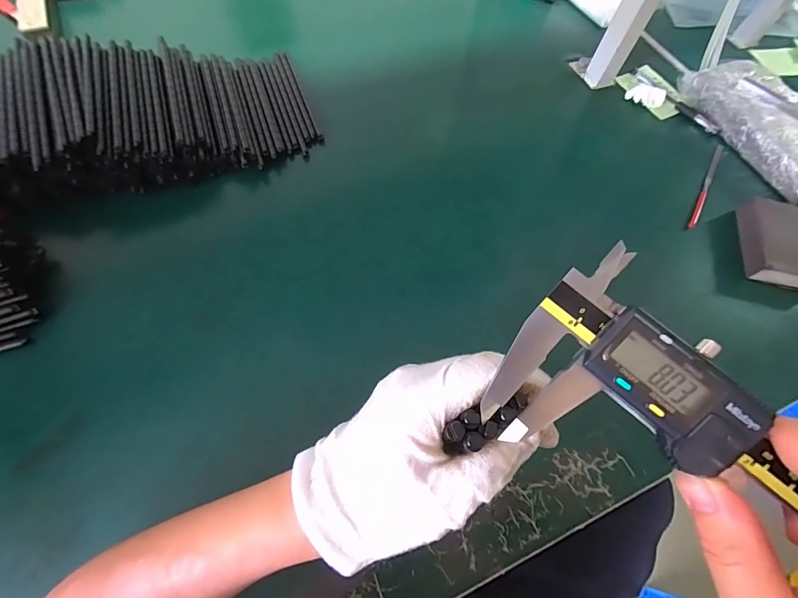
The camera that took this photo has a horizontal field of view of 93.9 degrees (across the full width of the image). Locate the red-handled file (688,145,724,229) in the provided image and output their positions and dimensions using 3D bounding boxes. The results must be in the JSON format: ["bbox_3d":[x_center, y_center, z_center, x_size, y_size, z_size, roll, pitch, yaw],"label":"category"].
[{"bbox_3d":[0.375,-0.142,0.451,0.008,0.007,0.152,31,67,9],"label":"red-handled file"}]

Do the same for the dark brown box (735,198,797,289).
[{"bbox_3d":[0.414,-0.061,0.402,0.065,0.033,0.099,12,66,3],"label":"dark brown box"}]

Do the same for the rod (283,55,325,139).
[{"bbox_3d":[-0.126,-0.267,0.485,0.007,0.007,0.161,-20,68,-11],"label":"rod"}]

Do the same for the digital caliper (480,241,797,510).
[{"bbox_3d":[0.146,0.101,0.130,0.259,0.011,0.079,45,103,6],"label":"digital caliper"}]

